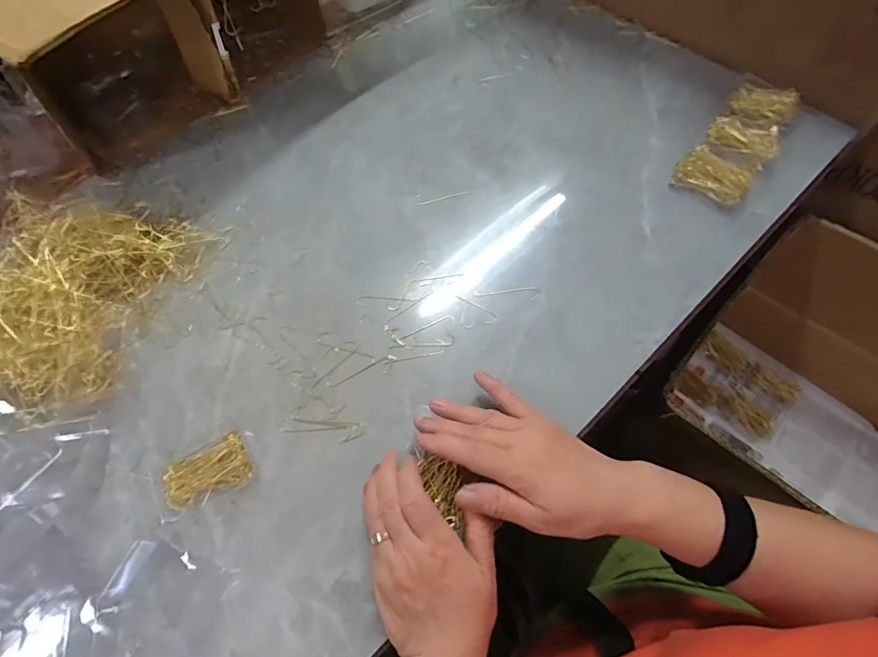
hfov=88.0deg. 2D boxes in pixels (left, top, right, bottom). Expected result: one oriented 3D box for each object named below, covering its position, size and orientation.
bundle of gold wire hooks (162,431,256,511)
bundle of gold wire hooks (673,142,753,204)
[{"bbox_3d":[-0.192,0.119,0.378,0.066,0.010,0.042,-26,65,-10],"label":"bundle of gold wire hooks"},{"bbox_3d":[0.289,-0.161,0.478,0.069,0.026,0.043,34,70,18],"label":"bundle of gold wire hooks"}]

